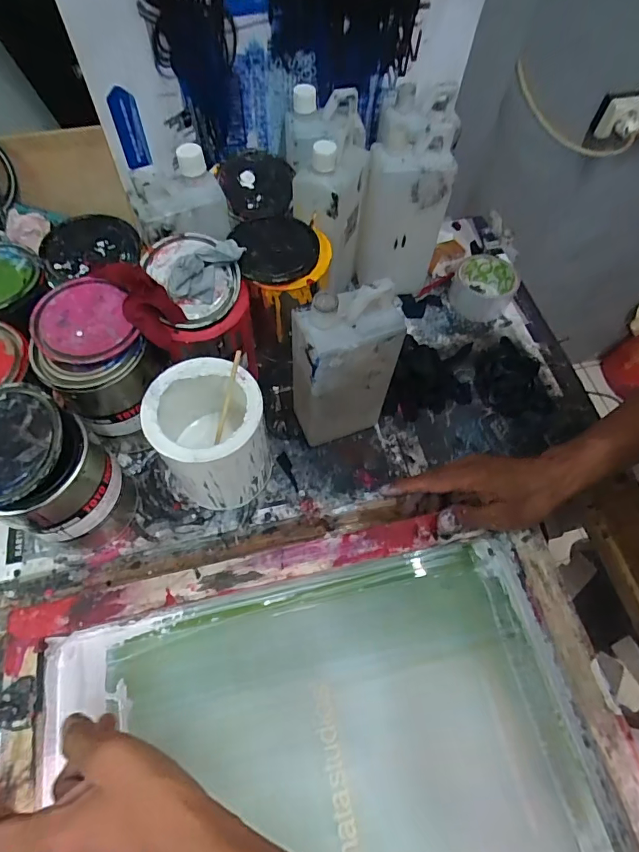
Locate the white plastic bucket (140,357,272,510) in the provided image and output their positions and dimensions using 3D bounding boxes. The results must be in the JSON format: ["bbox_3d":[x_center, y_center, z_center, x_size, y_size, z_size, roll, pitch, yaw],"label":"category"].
[{"bbox_3d":[-0.115,0.012,0.491,0.109,0.149,0.110,1,62,-1],"label":"white plastic bucket"}]

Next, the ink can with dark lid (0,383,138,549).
[{"bbox_3d":[-0.257,0.044,0.429,0.120,0.129,0.108,17,63,8],"label":"ink can with dark lid"}]

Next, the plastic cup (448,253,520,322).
[{"bbox_3d":[0.241,-0.205,0.675,0.087,0.048,0.087,1,62,-1],"label":"plastic cup"}]

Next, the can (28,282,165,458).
[{"bbox_3d":[-0.232,-0.057,0.505,0.104,0.157,0.117,-40,70,-20],"label":"can"}]

